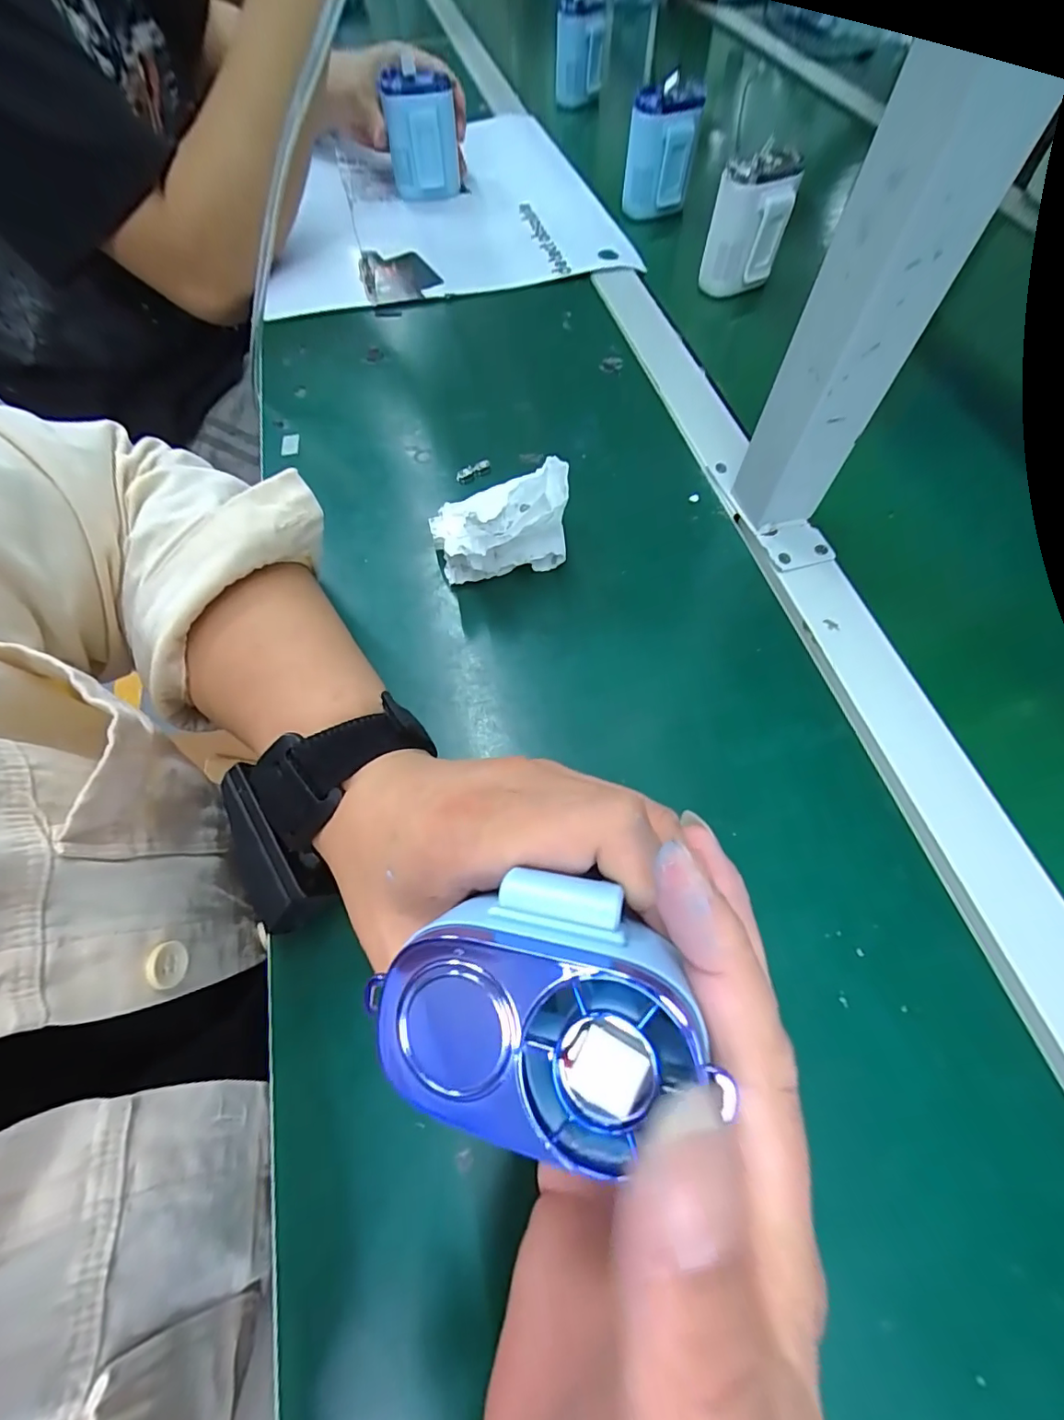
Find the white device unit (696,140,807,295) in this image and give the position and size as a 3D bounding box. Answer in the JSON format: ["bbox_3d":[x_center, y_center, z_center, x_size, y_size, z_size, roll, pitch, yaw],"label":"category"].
[{"bbox_3d":[0.176,-0.394,0.422,0.059,0.085,0.029,16,65,9],"label":"white device unit"}]

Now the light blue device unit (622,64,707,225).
[{"bbox_3d":[0.119,-0.514,0.479,0.061,0.090,0.040,7,64,5],"label":"light blue device unit"}]

